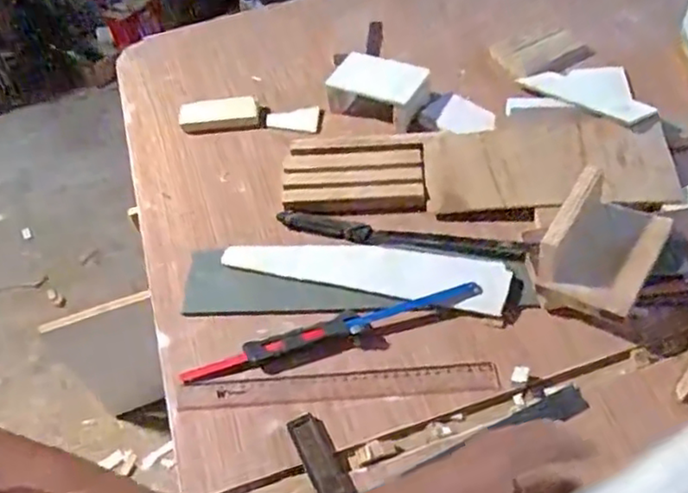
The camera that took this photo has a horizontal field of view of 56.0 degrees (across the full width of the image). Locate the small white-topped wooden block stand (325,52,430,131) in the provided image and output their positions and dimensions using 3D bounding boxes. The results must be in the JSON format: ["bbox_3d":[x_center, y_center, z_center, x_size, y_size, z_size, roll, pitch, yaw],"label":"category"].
[{"bbox_3d":[0.045,-0.206,0.856,0.129,0.048,0.079,25,59,26],"label":"small white-topped wooden block stand"}]

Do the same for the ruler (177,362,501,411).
[{"bbox_3d":[-0.007,0.135,0.620,0.303,0.006,0.030,-5,50,2],"label":"ruler"}]

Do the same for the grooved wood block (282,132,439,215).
[{"bbox_3d":[0.013,-0.091,0.789,0.172,0.022,0.125,0,51,8],"label":"grooved wood block"}]

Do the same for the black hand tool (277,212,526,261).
[{"bbox_3d":[0.059,-0.013,0.717,0.273,0.018,0.030,8,52,15],"label":"black hand tool"}]

